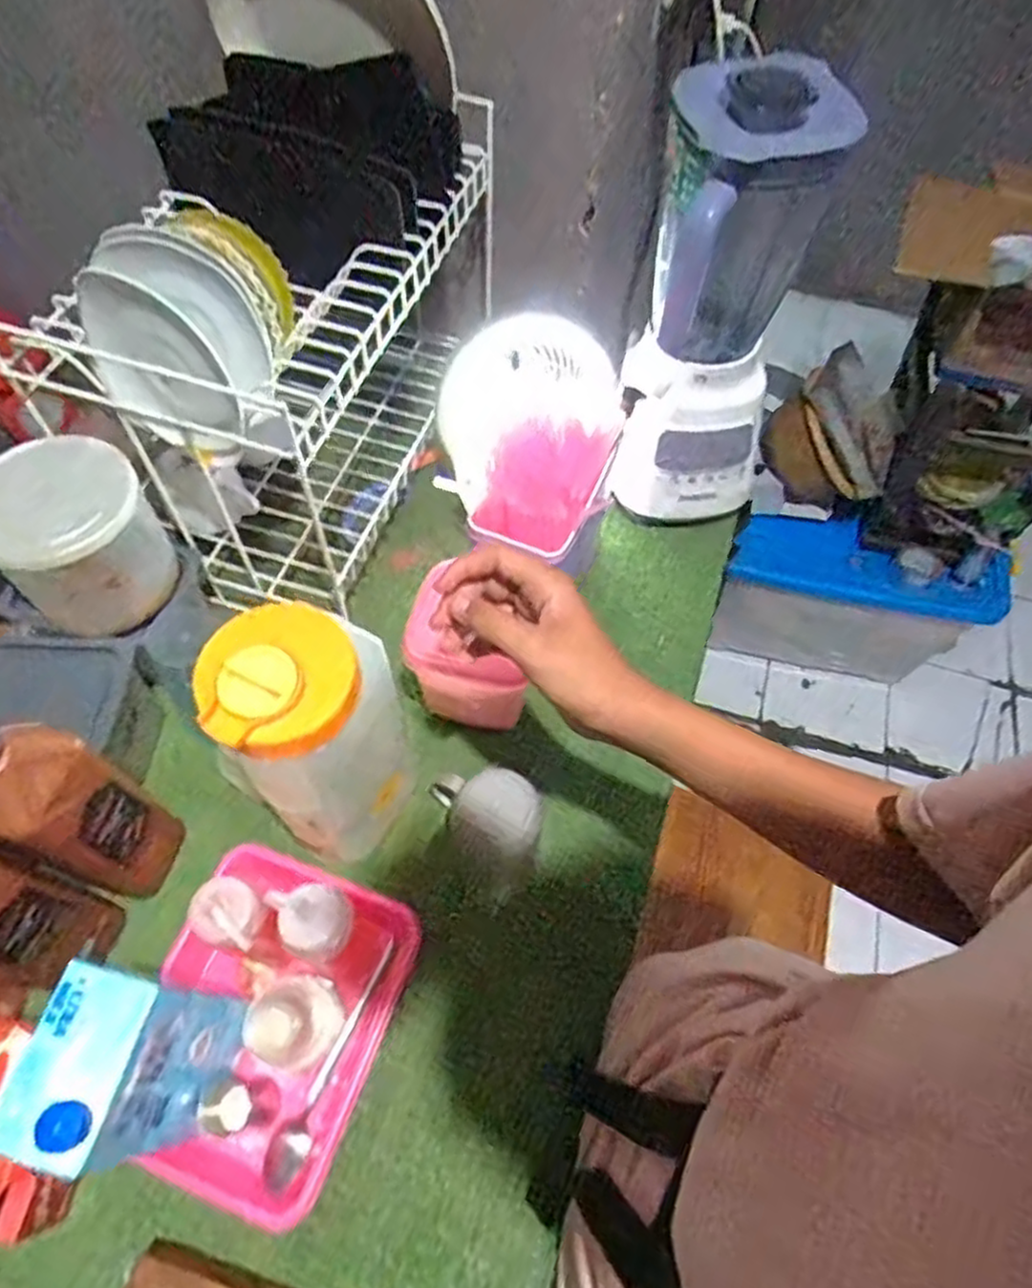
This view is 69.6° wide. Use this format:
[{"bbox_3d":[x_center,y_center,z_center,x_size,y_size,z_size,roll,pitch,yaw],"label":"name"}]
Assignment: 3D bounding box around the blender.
[{"bbox_3d":[0.192,-0.306,0.716,0.145,0.381,0.152,4,59,-1],"label":"blender"}]

